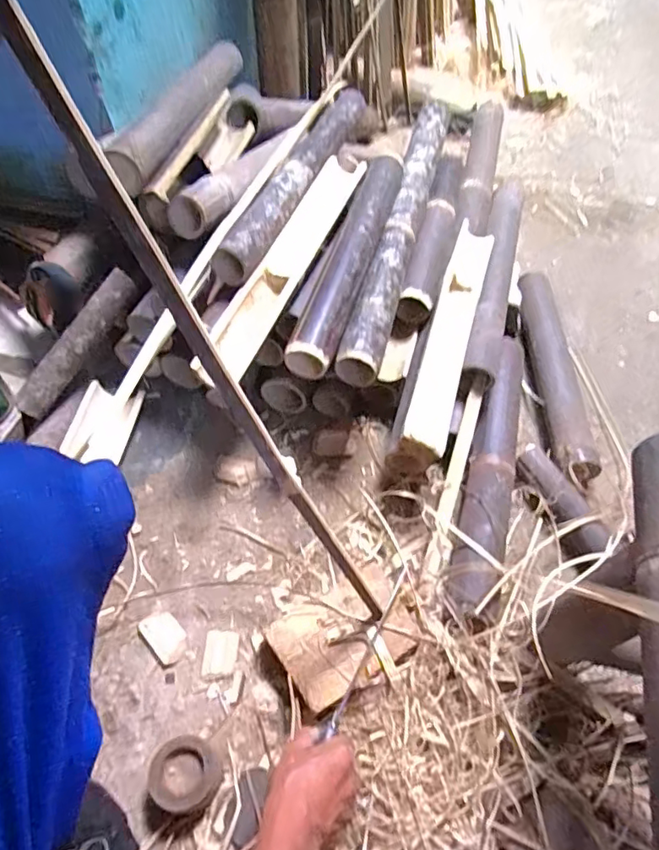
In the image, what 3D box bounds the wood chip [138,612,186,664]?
[{"bbox_3d":[-0.209,0.269,0.701,0.042,0.004,0.064,-38,65,-24],"label":"wood chip"}]

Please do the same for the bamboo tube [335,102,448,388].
[{"bbox_3d":[0.125,-0.358,0.936,0.064,0.048,0.706,13,56,7],"label":"bamboo tube"}]

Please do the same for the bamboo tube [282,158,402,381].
[{"bbox_3d":[0.040,-0.271,0.835,0.072,0.050,0.491,18,60,8],"label":"bamboo tube"}]

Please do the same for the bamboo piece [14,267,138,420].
[{"bbox_3d":[-0.373,-0.122,0.814,0.048,0.054,0.247,32,81,15],"label":"bamboo piece"}]

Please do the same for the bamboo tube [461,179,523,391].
[{"bbox_3d":[0.290,-0.269,0.961,0.066,0.056,0.516,14,56,7],"label":"bamboo tube"}]

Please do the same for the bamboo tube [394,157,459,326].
[{"bbox_3d":[0.191,-0.355,0.987,0.060,0.060,0.460,14,56,7],"label":"bamboo tube"}]

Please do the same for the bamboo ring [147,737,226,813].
[{"bbox_3d":[-0.158,0.382,0.602,0.074,0.051,0.068,1,55,-1],"label":"bamboo ring"}]

